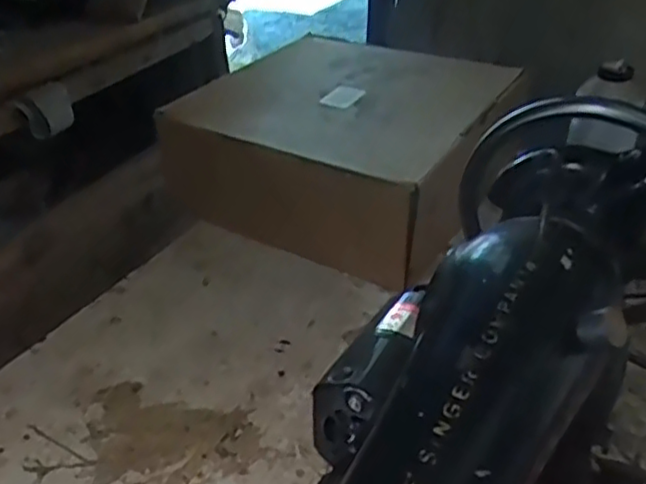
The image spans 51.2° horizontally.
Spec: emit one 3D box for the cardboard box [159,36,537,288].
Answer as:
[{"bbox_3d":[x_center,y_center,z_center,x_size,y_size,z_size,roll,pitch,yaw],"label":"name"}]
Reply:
[{"bbox_3d":[0.023,-0.084,0.636,0.254,0.131,0.251,18,36,28],"label":"cardboard box"}]

